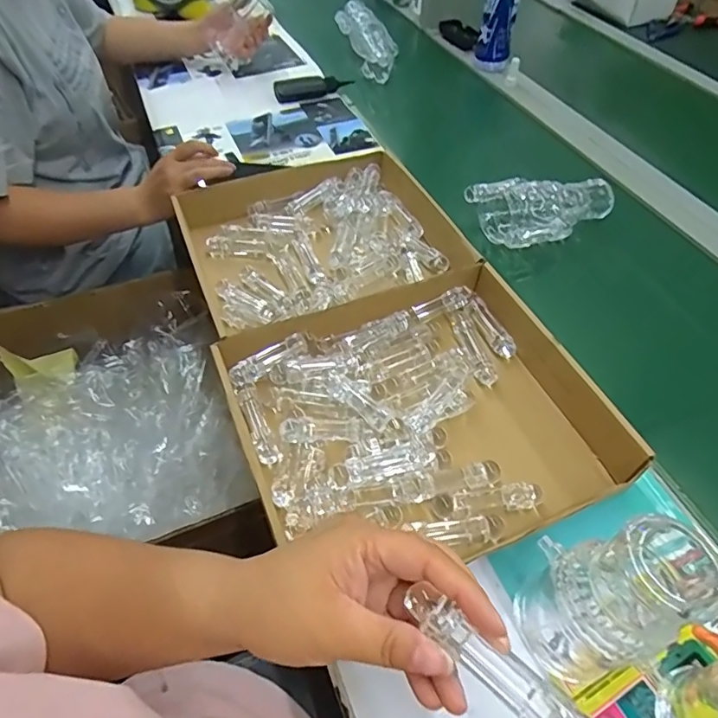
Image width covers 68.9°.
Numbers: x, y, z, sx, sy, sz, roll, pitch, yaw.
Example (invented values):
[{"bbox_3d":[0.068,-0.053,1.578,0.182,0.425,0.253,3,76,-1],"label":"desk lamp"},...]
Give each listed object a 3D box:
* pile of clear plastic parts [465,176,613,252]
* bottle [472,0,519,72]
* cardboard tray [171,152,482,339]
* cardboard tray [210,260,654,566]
[{"bbox_3d":[0.254,-0.214,0.711,0.181,0.052,0.131,-17,53,-14],"label":"pile of clear plastic parts"},{"bbox_3d":[0.269,-0.669,0.990,0.069,0.228,0.064,7,51,4],"label":"bottle"},{"bbox_3d":[-0.051,-0.144,0.677,0.321,0.068,0.281,-16,53,-13],"label":"cardboard tray"},{"bbox_3d":[0.064,0.050,0.503,0.336,0.060,0.265,-17,53,-15],"label":"cardboard tray"}]

